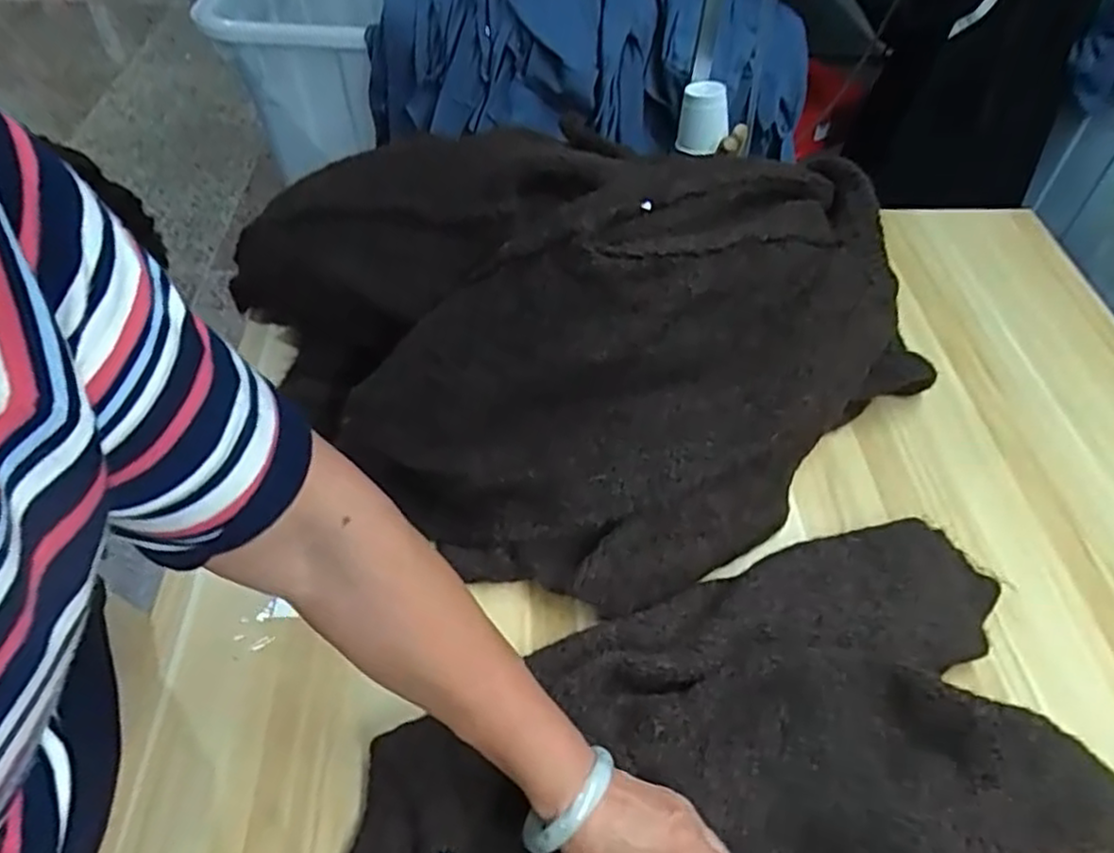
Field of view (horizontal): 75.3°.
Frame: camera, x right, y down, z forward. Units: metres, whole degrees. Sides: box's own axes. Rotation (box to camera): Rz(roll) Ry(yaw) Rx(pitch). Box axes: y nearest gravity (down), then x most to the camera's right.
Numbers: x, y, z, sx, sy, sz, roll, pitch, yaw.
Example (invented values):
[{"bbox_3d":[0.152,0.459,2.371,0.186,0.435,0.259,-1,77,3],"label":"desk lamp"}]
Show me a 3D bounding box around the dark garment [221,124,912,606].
[{"bbox_3d":[0.021,-0.123,0.659,0.492,0.194,0.467,38,58,26],"label":"dark garment"}]

